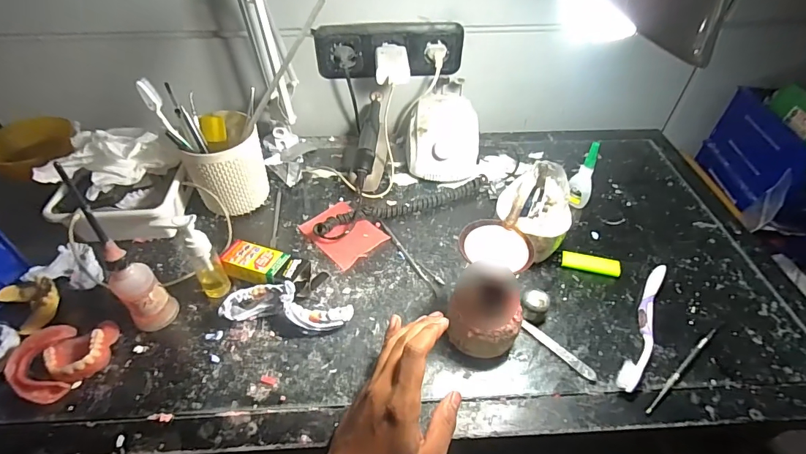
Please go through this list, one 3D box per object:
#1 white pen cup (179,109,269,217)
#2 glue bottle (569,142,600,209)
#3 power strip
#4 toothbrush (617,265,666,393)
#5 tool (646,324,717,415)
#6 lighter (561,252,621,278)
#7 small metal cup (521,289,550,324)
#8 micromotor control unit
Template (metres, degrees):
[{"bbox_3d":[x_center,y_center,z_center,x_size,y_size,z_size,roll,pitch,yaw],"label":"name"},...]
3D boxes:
[{"bbox_3d":[-0.236,-0.082,0.560,0.096,0.112,0.095,1,48,-1],"label":"white pen cup"},{"bbox_3d":[0.249,-0.067,0.567,0.030,0.097,0.021,23,51,18],"label":"glue bottle"},{"bbox_3d":[-0.019,-0.267,0.633,0.218,0.076,0.035,-5,47,-7],"label":"power strip"},{"bbox_3d":[0.268,0.106,0.457,0.021,0.014,0.180,26,52,21],"label":"toothbrush"},{"bbox_3d":[0.290,0.144,0.429,0.143,0.006,0.006,-31,55,-26],"label":"tool"},{"bbox_3d":[0.231,0.046,0.514,0.067,0.014,0.020,11,48,9],"label":"lighter"},{"bbox_3d":[0.145,0.089,0.462,0.029,0.031,0.026,23,51,18],"label":"small metal cup"},{"bbox_3d":[0.063,-0.147,0.645,0.113,0.080,0.152,4,48,2],"label":"micromotor control unit"}]

